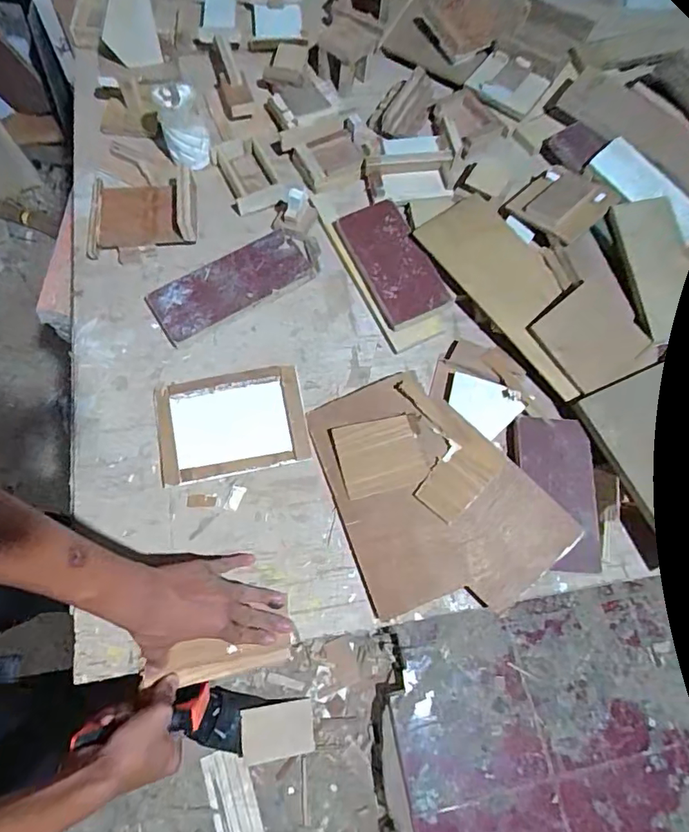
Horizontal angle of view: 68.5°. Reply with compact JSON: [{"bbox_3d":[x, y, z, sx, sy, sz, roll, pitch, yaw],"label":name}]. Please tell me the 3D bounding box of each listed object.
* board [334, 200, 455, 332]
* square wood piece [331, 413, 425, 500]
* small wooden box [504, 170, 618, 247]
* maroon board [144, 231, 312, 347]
[{"bbox_3d":[0.069,-0.220,0.715,0.096,0.023,0.188,-24,72,-11],"label":"board"},{"bbox_3d":[0.043,0.051,0.625,0.100,0.004,0.089,-12,77,5],"label":"square wood piece"},{"bbox_3d":[0.327,-0.322,0.762,0.114,0.022,0.117,42,73,13],"label":"small wooden box"},{"bbox_3d":[-0.163,-0.185,0.712,0.218,0.023,0.085,-31,73,-13],"label":"maroon board"}]

